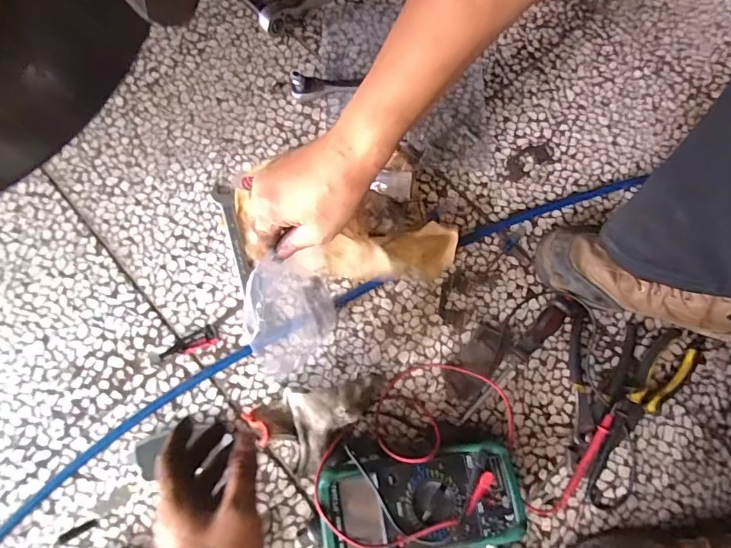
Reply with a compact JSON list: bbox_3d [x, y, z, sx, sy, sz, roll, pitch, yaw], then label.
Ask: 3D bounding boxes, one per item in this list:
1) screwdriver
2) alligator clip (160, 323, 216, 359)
[{"bbox_3d":[0.181,0.099,0.539,0.023,0.027,0.197,42,77,9],"label":"screwdriver"},{"bbox_3d":[-0.210,0.084,0.539,0.064,0.019,0.023,-22,76,-24],"label":"alligator clip"}]

